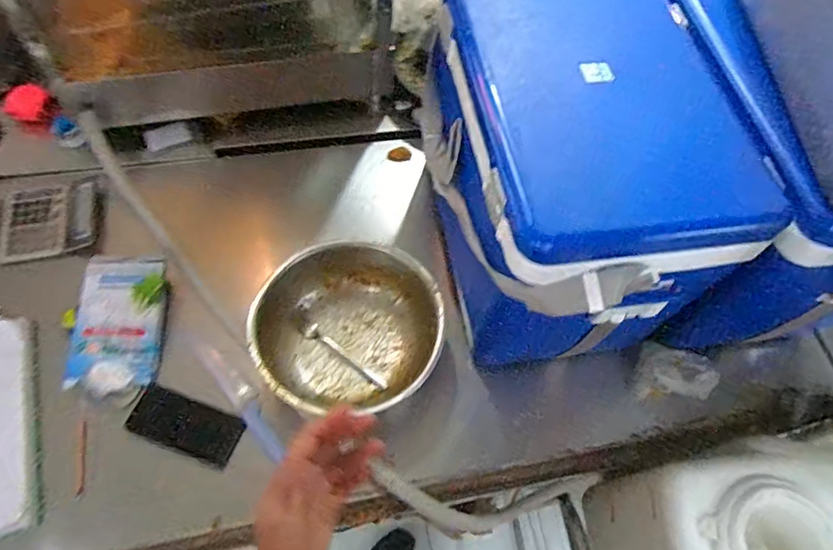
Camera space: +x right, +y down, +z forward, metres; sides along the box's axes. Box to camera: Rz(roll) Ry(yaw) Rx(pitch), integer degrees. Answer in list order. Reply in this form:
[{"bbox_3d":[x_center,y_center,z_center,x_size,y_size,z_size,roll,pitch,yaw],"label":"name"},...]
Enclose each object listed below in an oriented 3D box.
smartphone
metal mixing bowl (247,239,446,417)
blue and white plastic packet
[{"bbox_3d":[-0.344,0.226,0.794,0.164,0.011,0.072,19,63,7],"label":"smartphone"},{"bbox_3d":[-0.106,0.074,0.824,0.272,0.115,0.271,1,63,-2],"label":"metal mixing bowl"},{"bbox_3d":[-0.460,0.077,0.816,0.128,0.052,0.225,-2,63,-4],"label":"blue and white plastic packet"}]

